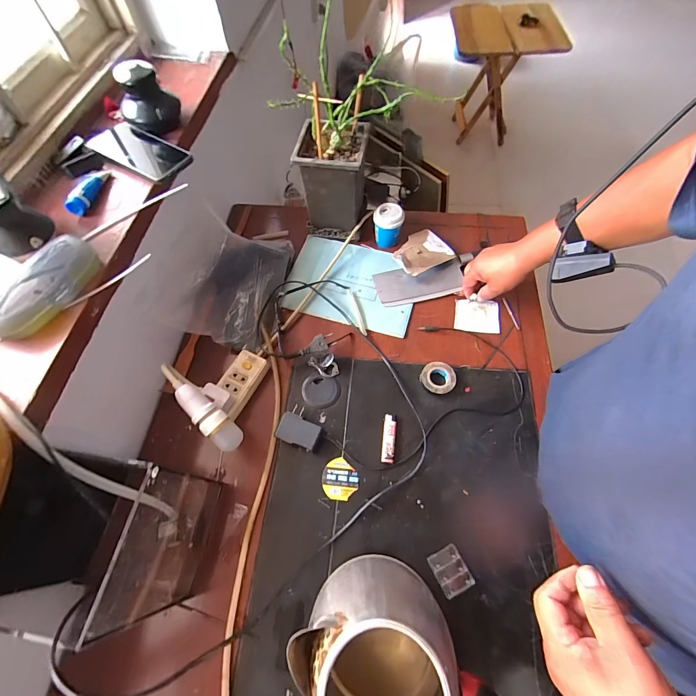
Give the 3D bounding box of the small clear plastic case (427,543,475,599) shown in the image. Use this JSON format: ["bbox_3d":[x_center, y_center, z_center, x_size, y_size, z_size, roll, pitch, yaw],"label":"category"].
[{"bbox_3d":[0.139,0.301,0.454,0.044,0.007,0.052,-24,65,-10],"label":"small clear plastic case"}]

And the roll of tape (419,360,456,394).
[{"bbox_3d":[0.155,0.051,0.573,0.057,0.020,0.057,-1,64,1],"label":"roll of tape"}]

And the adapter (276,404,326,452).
[{"bbox_3d":[-0.073,0.127,0.535,0.067,0.029,0.057,15,65,9],"label":"adapter"}]

